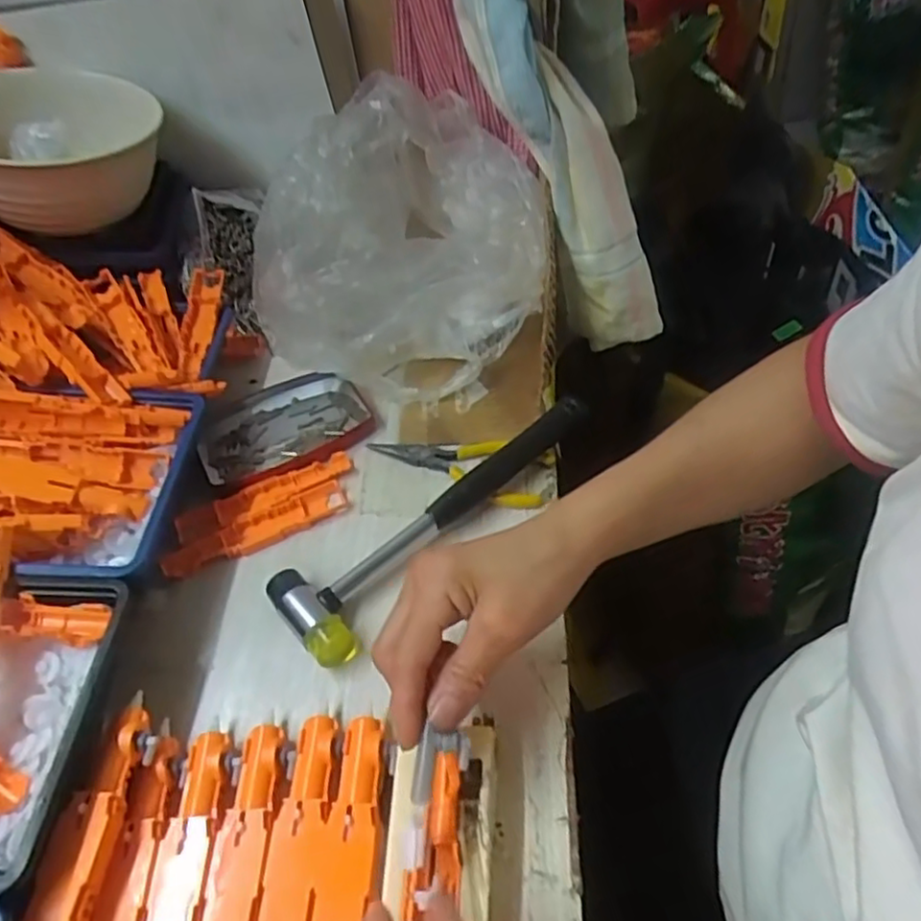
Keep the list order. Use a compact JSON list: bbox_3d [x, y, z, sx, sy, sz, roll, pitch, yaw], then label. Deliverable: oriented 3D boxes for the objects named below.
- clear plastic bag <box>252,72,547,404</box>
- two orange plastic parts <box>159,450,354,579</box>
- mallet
[{"bbox_3d":[-0.036,-0.167,0.525,0.196,0.138,0.215,1,49,7],"label":"clear plastic bag"},{"bbox_3d":[-0.130,0.034,0.445,0.127,0.012,0.048,-22,50,-13],"label":"two orange plastic parts"},{"bbox_3d":[-0.017,0.026,0.427,0.062,0.029,0.229,32,59,29],"label":"mallet"}]

